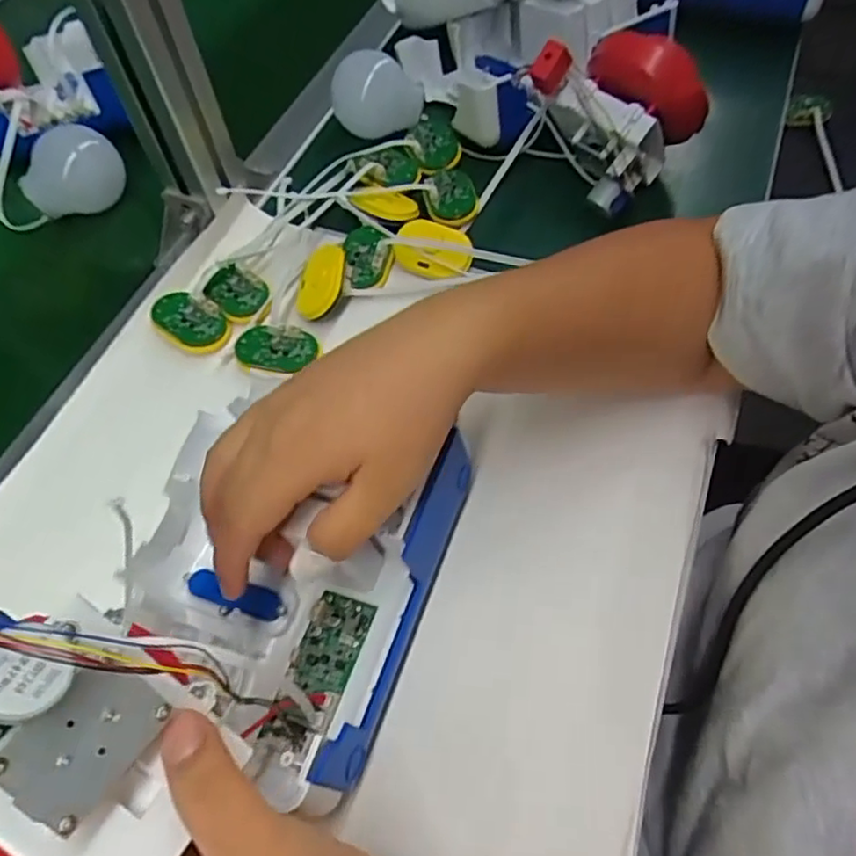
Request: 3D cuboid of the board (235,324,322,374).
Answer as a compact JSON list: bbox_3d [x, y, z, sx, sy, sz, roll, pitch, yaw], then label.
[{"bbox_3d":[-0.095,-0.050,0.400,0.051,0.007,0.033,15,61,13],"label":"board"}]

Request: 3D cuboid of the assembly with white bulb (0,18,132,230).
[{"bbox_3d":[-0.324,-0.255,0.496,0.216,0.092,0.125,36,68,23],"label":"assembly with white bulb"}]

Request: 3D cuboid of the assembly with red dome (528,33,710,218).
[{"bbox_3d":[0.127,-0.216,0.436,0.084,0.077,0.083,-38,63,-18],"label":"assembly with red dome"}]

